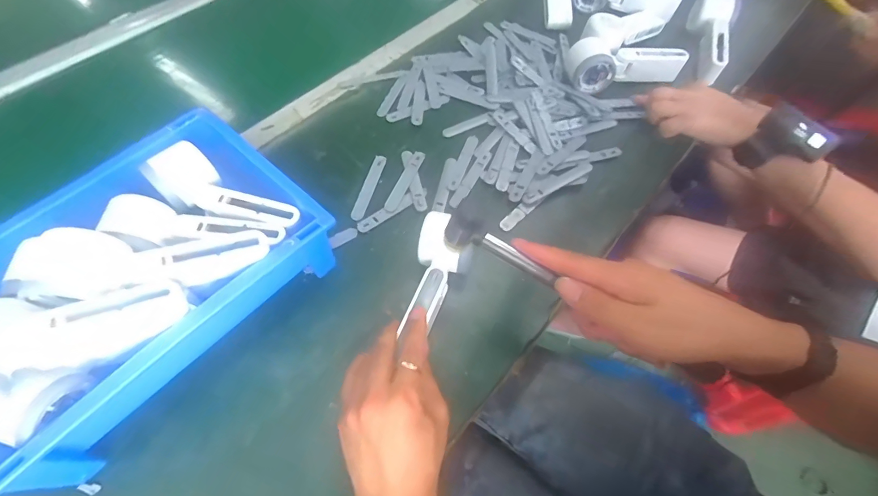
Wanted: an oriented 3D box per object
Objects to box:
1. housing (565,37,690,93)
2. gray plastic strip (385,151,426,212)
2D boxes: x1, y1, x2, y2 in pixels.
[{"bbox_3d":[0.260,-0.252,0.559,0.158,0.043,0.050,4,60,2],"label":"housing"},{"bbox_3d":[-0.042,-0.082,0.494,0.017,0.004,0.092,19,65,16],"label":"gray plastic strip"}]

